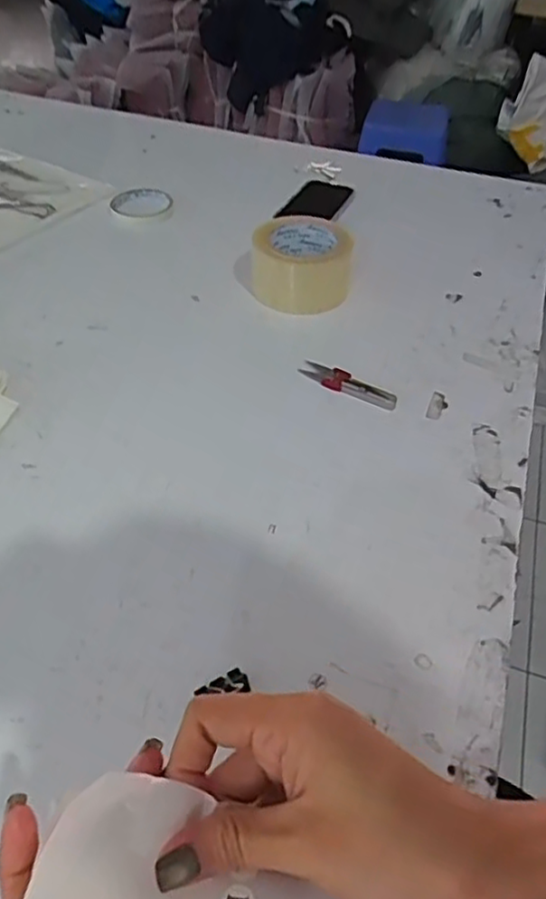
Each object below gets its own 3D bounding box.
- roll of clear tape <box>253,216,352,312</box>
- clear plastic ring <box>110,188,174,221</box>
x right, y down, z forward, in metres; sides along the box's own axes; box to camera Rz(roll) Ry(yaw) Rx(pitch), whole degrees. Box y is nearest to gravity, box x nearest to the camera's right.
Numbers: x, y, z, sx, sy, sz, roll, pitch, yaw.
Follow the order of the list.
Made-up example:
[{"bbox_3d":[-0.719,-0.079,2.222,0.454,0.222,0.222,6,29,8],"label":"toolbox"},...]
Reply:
[{"bbox_3d":[0.033,-0.212,0.733,0.111,0.065,0.100,7,46,4],"label":"roll of clear tape"},{"bbox_3d":[-0.177,-0.335,0.871,0.074,0.011,0.079,2,46,-2],"label":"clear plastic ring"}]

